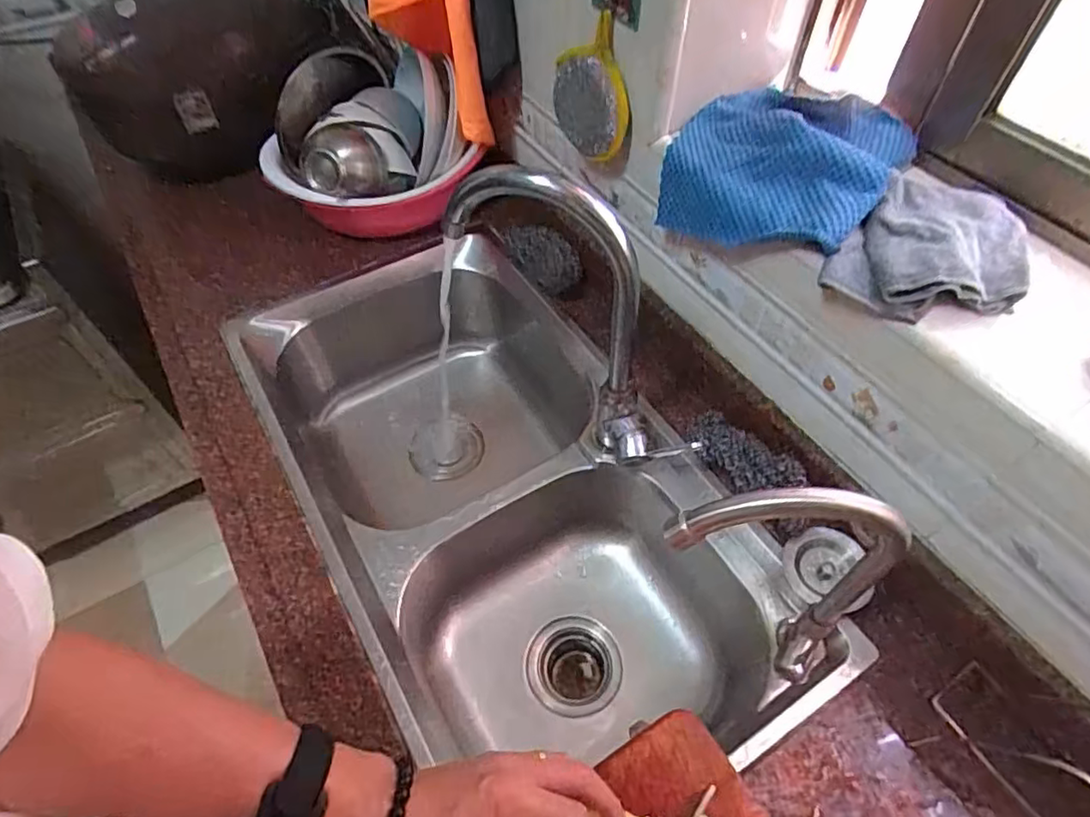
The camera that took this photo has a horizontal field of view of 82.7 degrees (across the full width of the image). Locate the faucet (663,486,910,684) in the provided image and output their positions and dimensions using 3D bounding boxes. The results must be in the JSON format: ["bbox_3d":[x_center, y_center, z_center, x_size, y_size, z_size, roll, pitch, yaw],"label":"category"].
[{"bbox_3d":[0.162,0.142,0.455,0.162,0.264,0.052,-1,54,-1],"label":"faucet"}]

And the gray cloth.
[{"bbox_3d":[0.318,-0.129,0.499,0.126,0.034,0.153,34,61,22],"label":"gray cloth"}]

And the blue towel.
[{"bbox_3d":[0.224,-0.223,0.602,0.195,0.108,0.179,36,61,23],"label":"blue towel"}]

